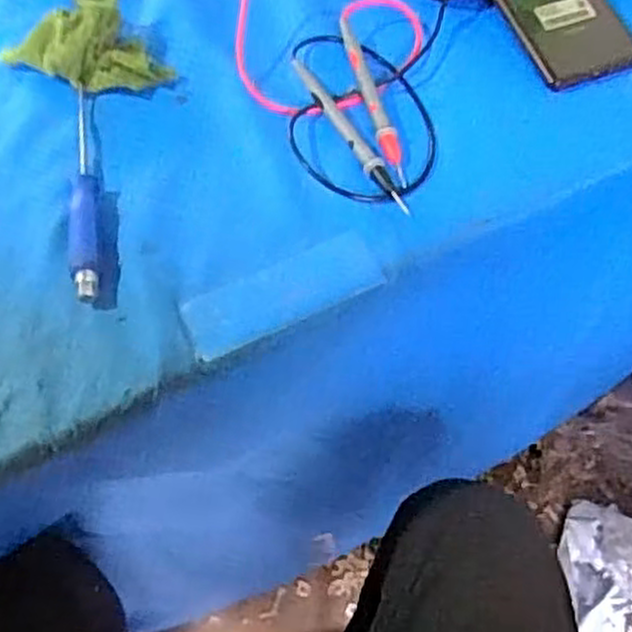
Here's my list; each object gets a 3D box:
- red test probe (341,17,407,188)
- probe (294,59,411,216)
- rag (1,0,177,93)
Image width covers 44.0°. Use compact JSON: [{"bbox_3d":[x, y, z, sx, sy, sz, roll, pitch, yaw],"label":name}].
[{"bbox_3d":[0.038,-0.147,0.521,0.015,0.017,0.148,-11,56,-4],"label":"red test probe"},{"bbox_3d":[0.020,-0.119,0.503,0.012,0.014,0.141,-25,58,-13],"label":"probe"},{"bbox_3d":[-0.165,-0.190,0.548,0.085,0.042,0.107,-36,61,-19],"label":"rag"}]

